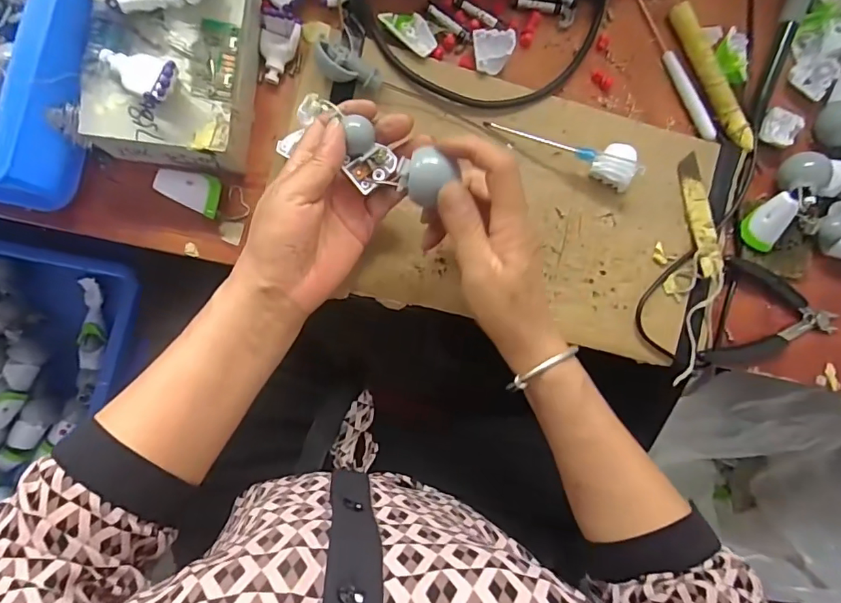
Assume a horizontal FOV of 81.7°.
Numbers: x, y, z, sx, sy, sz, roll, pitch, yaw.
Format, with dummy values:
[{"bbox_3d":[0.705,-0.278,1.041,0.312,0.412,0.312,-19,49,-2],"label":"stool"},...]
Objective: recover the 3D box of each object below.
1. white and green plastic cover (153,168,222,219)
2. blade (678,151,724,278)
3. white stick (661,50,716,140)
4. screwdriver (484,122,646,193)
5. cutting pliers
[{"bbox_3d":[-0.166,-0.082,0.351,0.042,0.013,0.027,25,88,-5],"label":"white and green plastic cover"},{"bbox_3d":[0.228,-0.071,0.396,0.020,0.004,0.099,-9,82,-1],"label":"blade"},{"bbox_3d":[0.225,-0.171,0.404,0.012,0.010,0.081,-25,92,-5],"label":"white stick"},{"bbox_3d":[0.114,-0.124,0.378,0.121,0.026,0.031,21,88,-5],"label":"screwdriver"},{"bbox_3d":[0.294,0.020,0.404,0.111,0.009,0.090,18,88,-5],"label":"cutting pliers"}]

